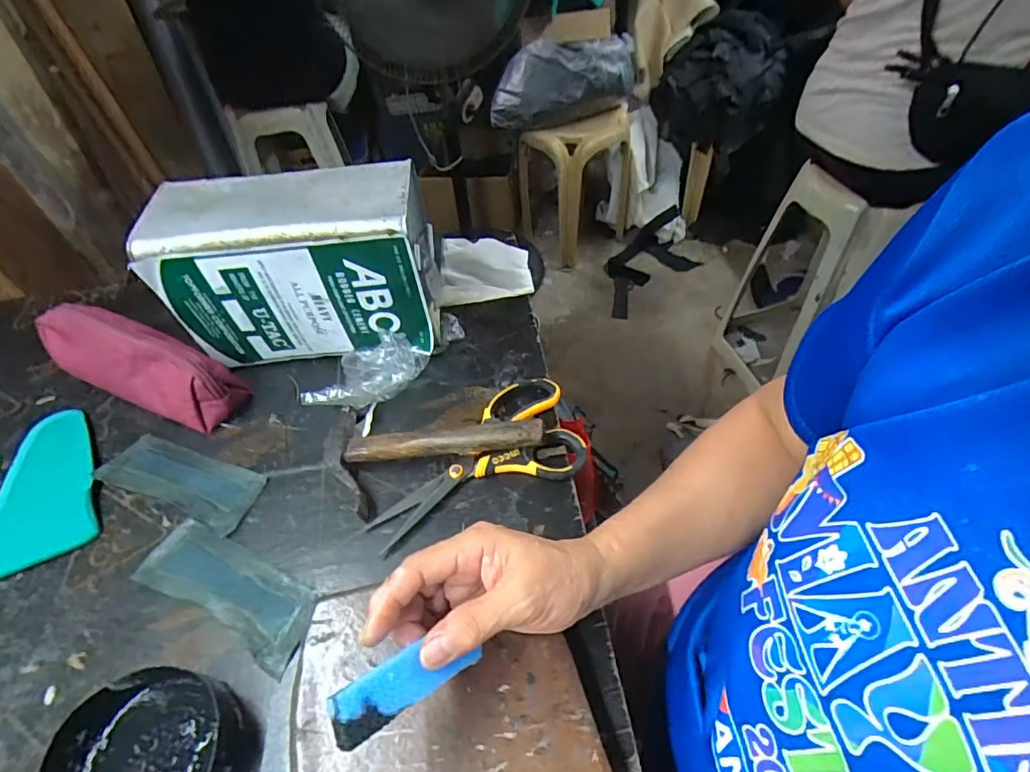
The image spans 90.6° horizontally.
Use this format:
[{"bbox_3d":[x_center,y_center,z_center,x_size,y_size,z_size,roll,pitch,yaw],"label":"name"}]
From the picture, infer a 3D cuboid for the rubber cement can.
[{"bbox_3d":[-0.201,-0.107,0.498,0.227,0.164,0.095,-5,49,-1],"label":"rubber cement can"}]

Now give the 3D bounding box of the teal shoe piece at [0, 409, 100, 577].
[{"bbox_3d":[-0.419,0.085,0.452,0.087,0.016,0.158,-22,51,-15],"label":"teal shoe piece"}]

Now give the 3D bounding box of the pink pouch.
[{"bbox_3d":[-0.372,-0.027,0.500,0.227,0.074,0.066,17,52,18],"label":"pink pouch"}]

